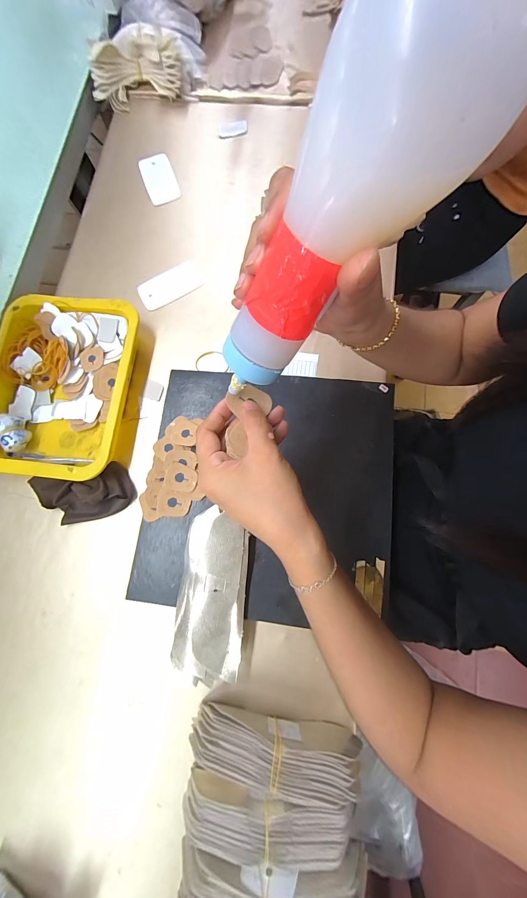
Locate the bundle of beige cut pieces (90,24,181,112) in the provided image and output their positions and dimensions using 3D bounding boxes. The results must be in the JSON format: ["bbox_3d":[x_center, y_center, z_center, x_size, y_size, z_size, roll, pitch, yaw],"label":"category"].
[{"bbox_3d":[-0.225,-0.670,0.513,0.151,0.062,0.077,-11,79,-1],"label":"bundle of beige cut pieces"}]

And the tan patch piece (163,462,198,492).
[{"bbox_3d":[-0.103,0.036,0.364,0.037,0.007,0.033,12,79,3],"label":"tan patch piece"}]

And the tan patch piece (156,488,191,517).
[{"bbox_3d":[-0.111,0.067,0.361,0.039,0.005,0.033,6,79,2],"label":"tan patch piece"}]

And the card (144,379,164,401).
[{"bbox_3d":[-0.160,-0.086,0.425,0.027,0.004,0.026,17,80,4],"label":"card"}]

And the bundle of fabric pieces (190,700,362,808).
[{"bbox_3d":[0.010,0.314,0.308,0.171,0.057,0.045,11,79,3],"label":"bundle of fabric pieces"}]

